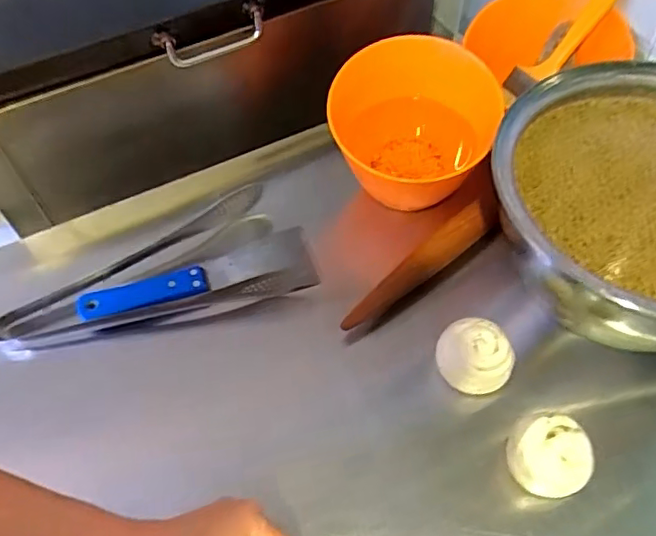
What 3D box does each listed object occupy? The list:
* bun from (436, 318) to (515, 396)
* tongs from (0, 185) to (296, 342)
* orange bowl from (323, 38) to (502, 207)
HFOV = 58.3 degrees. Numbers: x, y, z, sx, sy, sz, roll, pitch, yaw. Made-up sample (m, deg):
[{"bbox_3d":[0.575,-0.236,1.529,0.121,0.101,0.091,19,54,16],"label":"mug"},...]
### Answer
[{"bbox_3d":[0.123,0.074,0.492,0.061,0.037,0.052,26,61,19],"label":"bun"},{"bbox_3d":[-0.179,0.013,0.572,0.278,0.047,0.119,-18,57,-10],"label":"tongs"},{"bbox_3d":[0.082,-0.140,0.590,0.160,0.091,0.154,-1,56,2],"label":"orange bowl"}]

